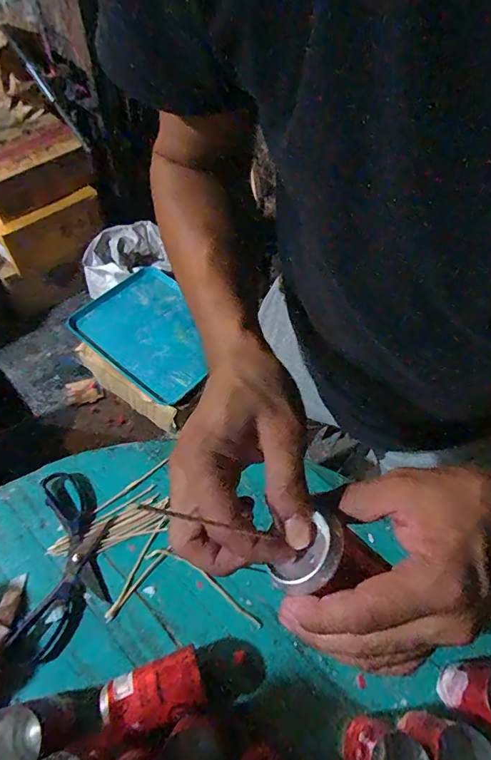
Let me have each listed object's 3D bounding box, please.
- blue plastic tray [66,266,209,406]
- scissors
[{"bbox_3d":[-0.269,-0.156,1.273,0.450,0.054,0.352,35,62,17],"label":"blue plastic tray"},{"bbox_3d":[-0.206,0.207,0.495,0.090,0.011,0.198,0,58,-3],"label":"scissors"}]

